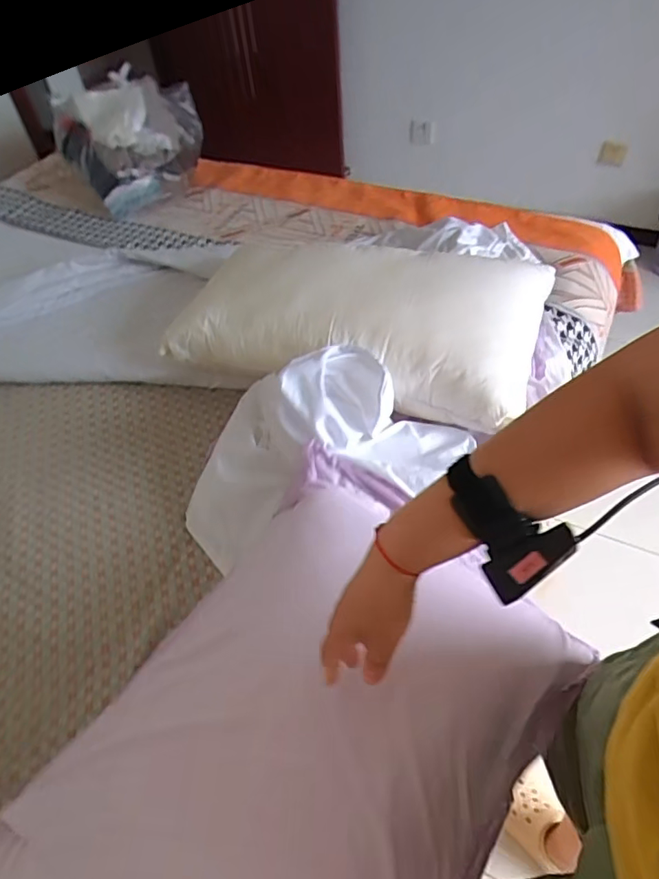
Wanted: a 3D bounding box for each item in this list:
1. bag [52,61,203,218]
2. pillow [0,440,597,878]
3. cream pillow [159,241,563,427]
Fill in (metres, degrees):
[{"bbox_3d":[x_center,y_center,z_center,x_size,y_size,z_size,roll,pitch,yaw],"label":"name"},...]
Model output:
[{"bbox_3d":[-0.498,-0.752,1.337,0.341,0.264,0.207,-19,52,-10],"label":"bag"},{"bbox_3d":[-0.043,0.334,0.531,0.426,0.140,0.689,31,60,27],"label":"pillow"},{"bbox_3d":[0.046,-0.232,0.927,0.615,0.133,0.323,12,53,15],"label":"cream pillow"}]

